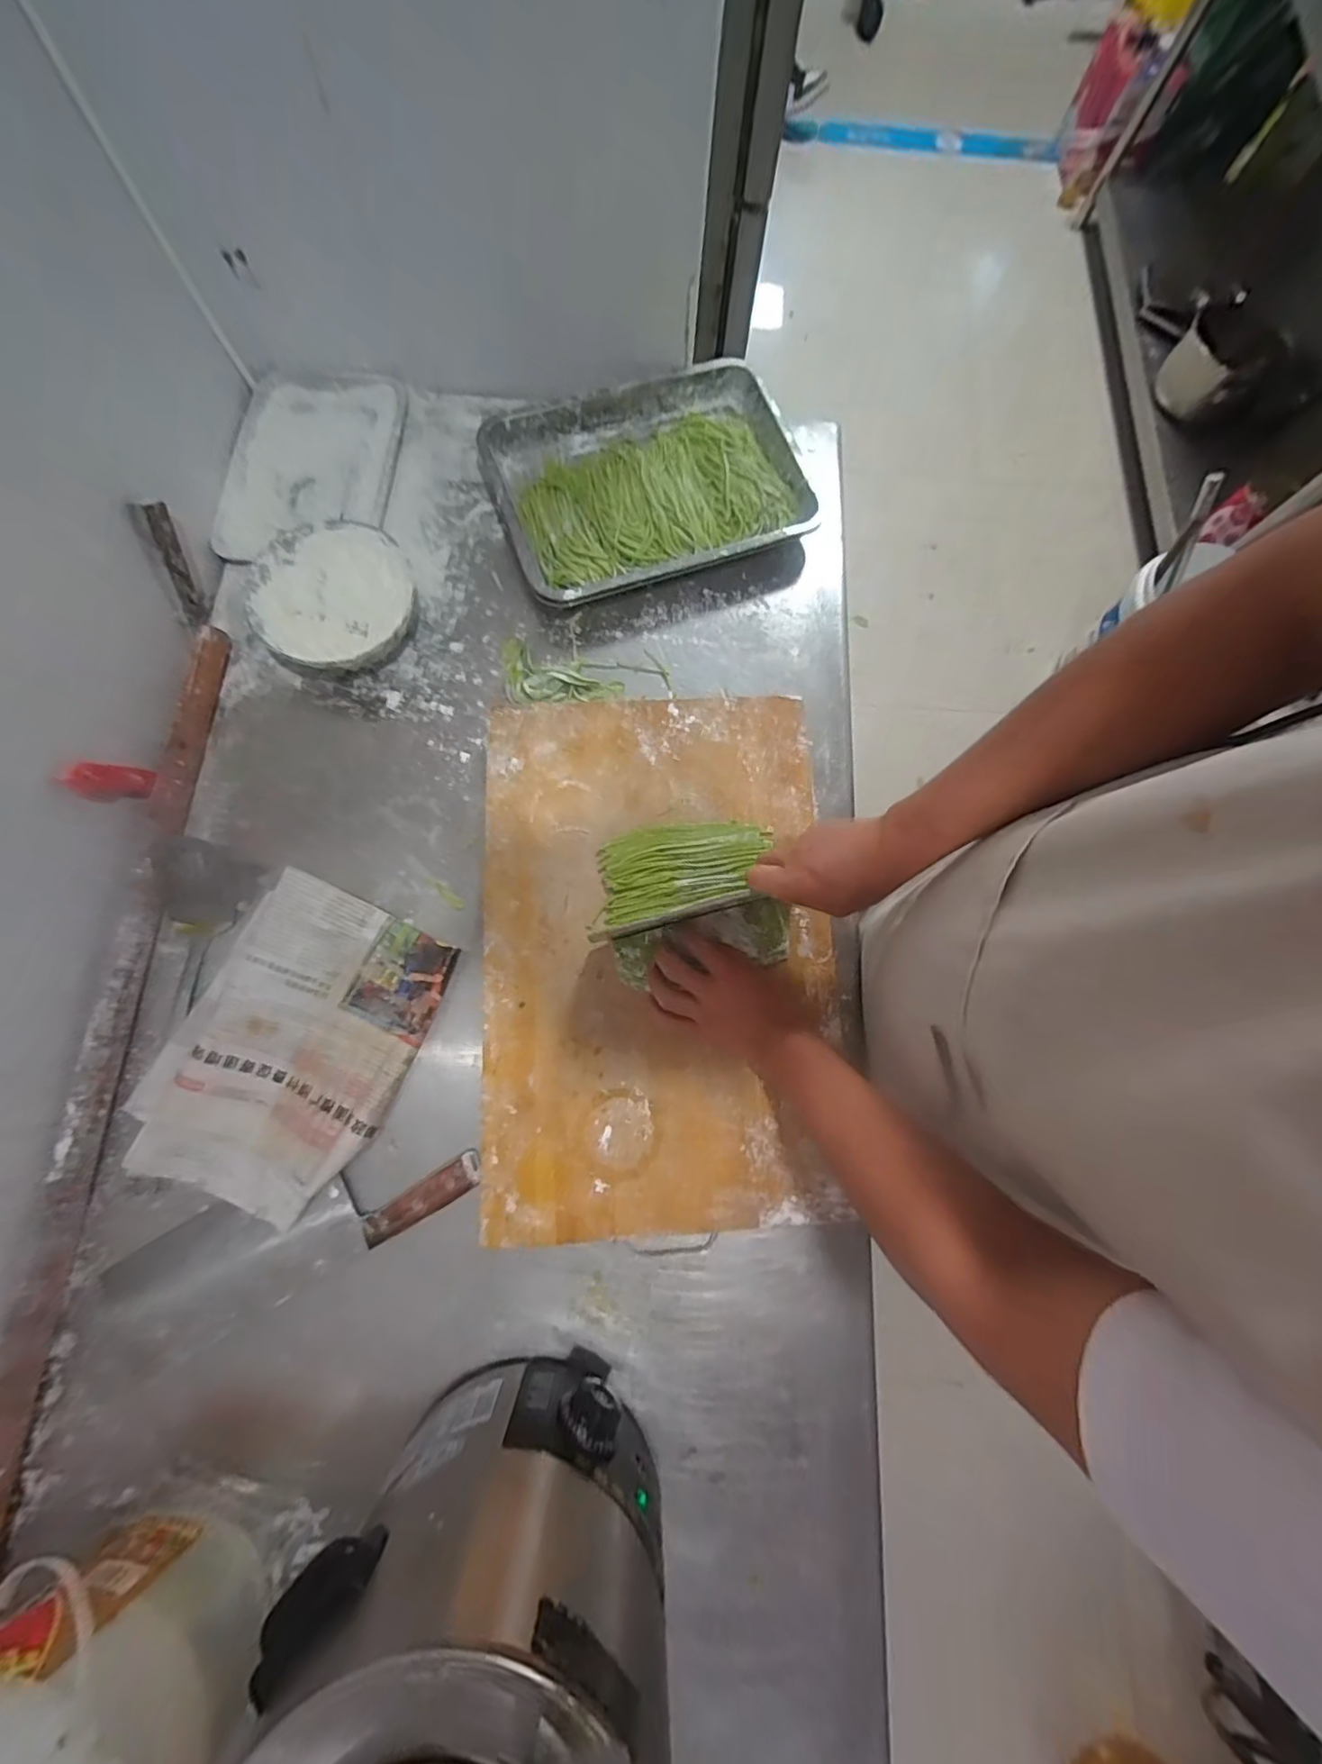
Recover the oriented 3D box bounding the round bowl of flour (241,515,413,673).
[{"bbox_3d":[-0.374,-0.321,0.689,0.166,0.062,0.176,-5,77,-3],"label":"round bowl of flour"}]

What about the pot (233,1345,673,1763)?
[{"bbox_3d":[-0.111,0.520,0.397,0.224,0.285,0.222,1,77,-2],"label":"pot"}]

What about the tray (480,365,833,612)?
[{"bbox_3d":[-0.012,-0.510,0.757,0.387,0.046,0.288,-21,78,-7],"label":"tray"}]

